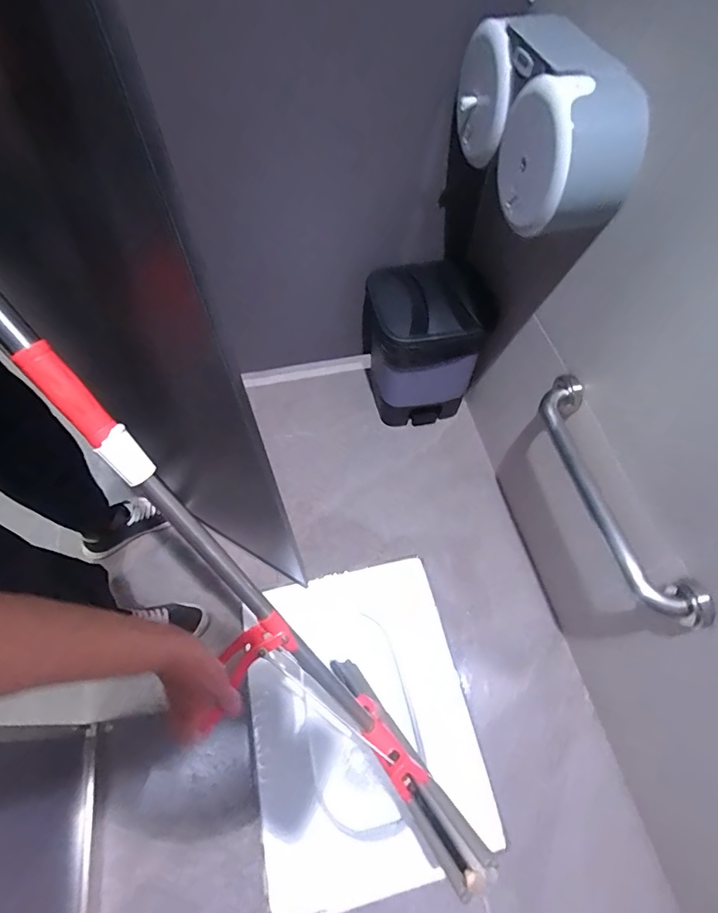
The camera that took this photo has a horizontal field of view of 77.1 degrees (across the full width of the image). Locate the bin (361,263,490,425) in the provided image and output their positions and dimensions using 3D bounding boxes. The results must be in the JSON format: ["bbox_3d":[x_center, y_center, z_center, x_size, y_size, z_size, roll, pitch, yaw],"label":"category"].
[{"bbox_3d":[0.147,-0.270,1.136,0.223,0.343,0.262,-6,63,-6],"label":"bin"}]

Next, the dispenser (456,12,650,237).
[{"bbox_3d":[0.277,-0.508,0.694,0.138,0.166,0.342,-10,64,-8],"label":"dispenser"}]

